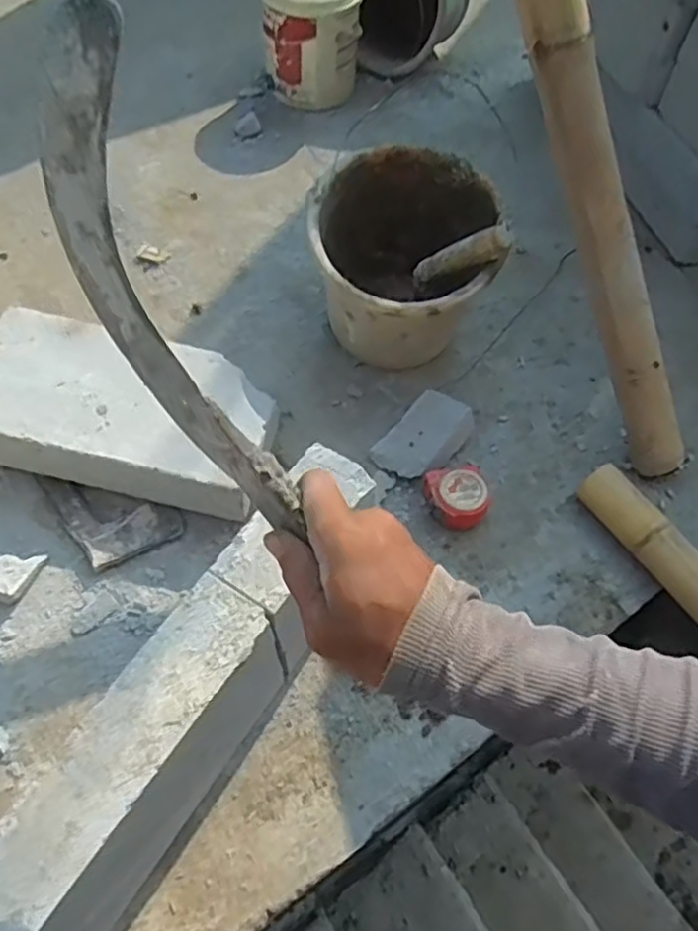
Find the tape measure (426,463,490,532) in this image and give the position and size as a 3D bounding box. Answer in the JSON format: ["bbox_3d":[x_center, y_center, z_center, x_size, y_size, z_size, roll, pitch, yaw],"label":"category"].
[{"bbox_3d":[0.141,0.036,0.861,0.079,0.038,0.078,1,58,-2],"label":"tape measure"}]

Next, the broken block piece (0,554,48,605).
[{"bbox_3d":[-0.400,0.122,0.787,0.078,0.023,0.062,15,58,6],"label":"broken block piece"}]

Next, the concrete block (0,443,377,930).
[{"bbox_3d":[-0.166,0.258,0.617,0.082,0.202,0.583,29,61,15],"label":"concrete block"}]

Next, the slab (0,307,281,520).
[{"bbox_3d":[-0.283,-0.067,0.876,0.384,0.094,0.210,13,58,6],"label":"slab"}]

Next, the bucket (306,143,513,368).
[{"bbox_3d":[0.072,-0.266,0.948,0.240,0.212,0.290,5,58,0],"label":"bucket"}]

